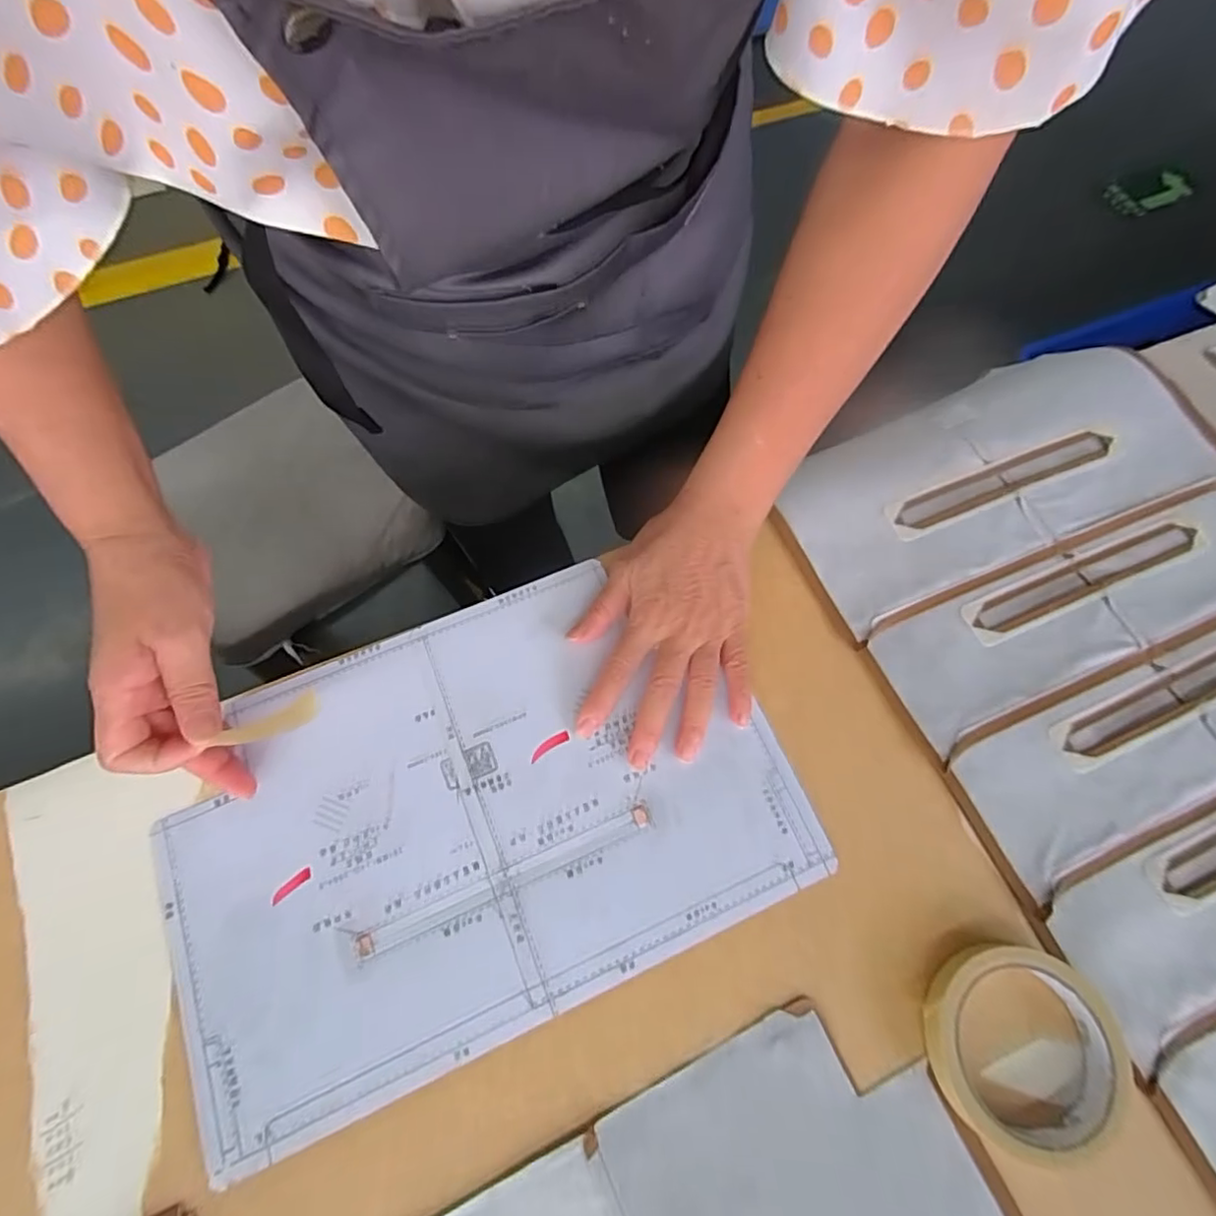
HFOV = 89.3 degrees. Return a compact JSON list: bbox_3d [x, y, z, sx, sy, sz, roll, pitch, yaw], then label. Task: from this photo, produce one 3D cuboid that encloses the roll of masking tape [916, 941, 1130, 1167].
[{"bbox_3d":[0.219,0.231,0.324,0.093,0.026,0.092,0,68,0],"label":"roll of masking tape"}]

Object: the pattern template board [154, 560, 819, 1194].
[{"bbox_3d":[-0.083,0.119,0.378,0.355,0.008,0.243,-22,70,-9],"label":"pattern template board"}]

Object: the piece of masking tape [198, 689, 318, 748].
[{"bbox_3d":[-0.191,0.065,0.350,0.052,0.006,0.018,-25,69,-33],"label":"piece of masking tape"}]

